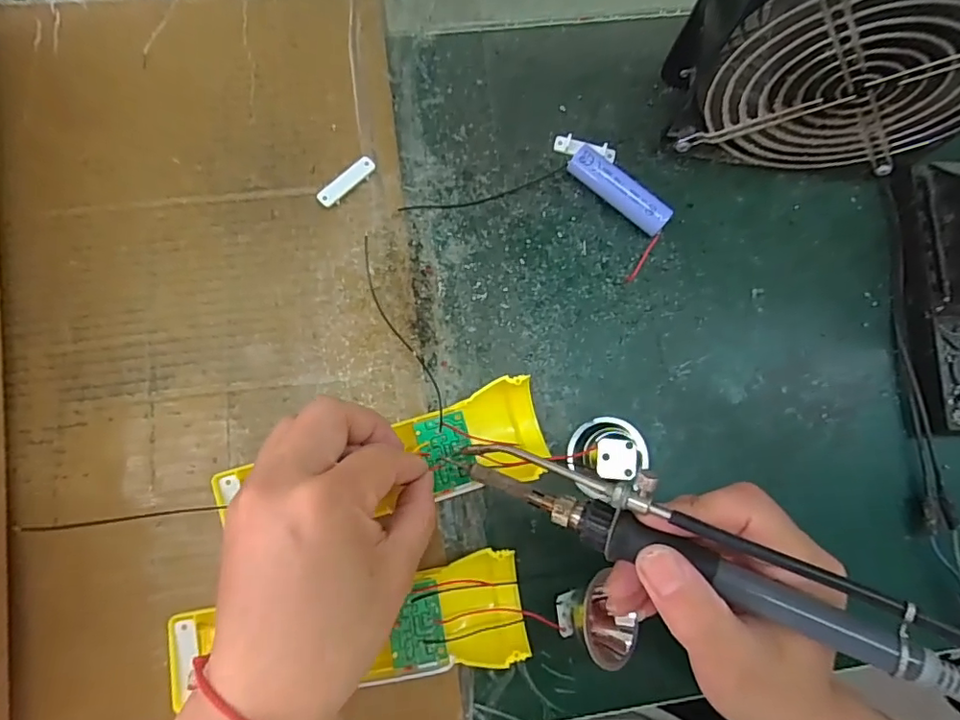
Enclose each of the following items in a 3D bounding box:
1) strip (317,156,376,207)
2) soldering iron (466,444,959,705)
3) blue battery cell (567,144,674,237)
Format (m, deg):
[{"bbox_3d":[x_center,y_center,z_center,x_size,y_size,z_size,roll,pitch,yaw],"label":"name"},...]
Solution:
[{"bbox_3d":[-0.072,-0.097,0.298,0.036,0.004,0.009,-43,109,-7],"label":"strip"},{"bbox_3d":[0.092,0.079,0.204,0.213,0.019,0.028,21,81,21],"label":"soldering iron"},{"bbox_3d":[0.078,-0.095,0.309,0.062,0.017,0.016,39,81,2],"label":"blue battery cell"}]

